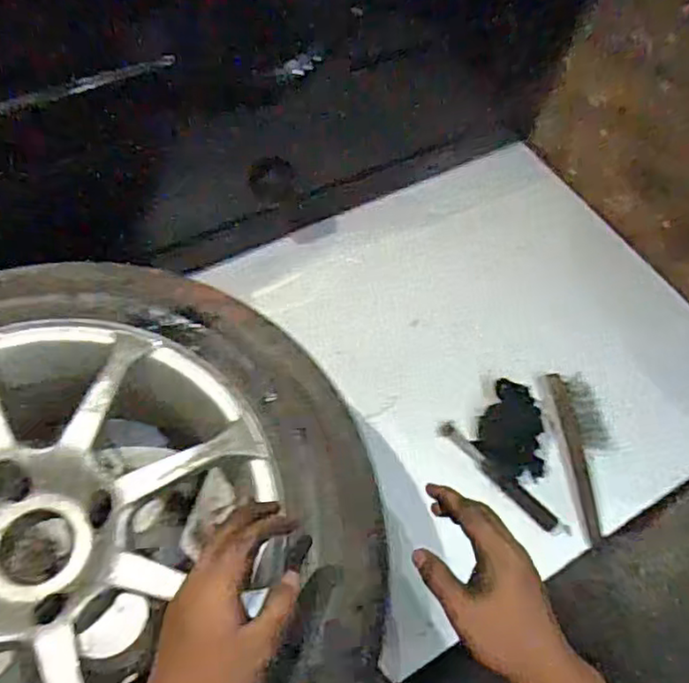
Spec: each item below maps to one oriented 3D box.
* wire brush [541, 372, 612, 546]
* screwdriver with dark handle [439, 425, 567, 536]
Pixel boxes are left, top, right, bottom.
[{"bbox_3d":[0.286,0.125,0.769,0.062,0.025,0.199,-7,55,-7],"label":"wire brush"},{"bbox_3d":[0.181,0.158,0.761,0.022,0.016,0.181,-38,64,-26],"label":"screwdriver with dark handle"}]

